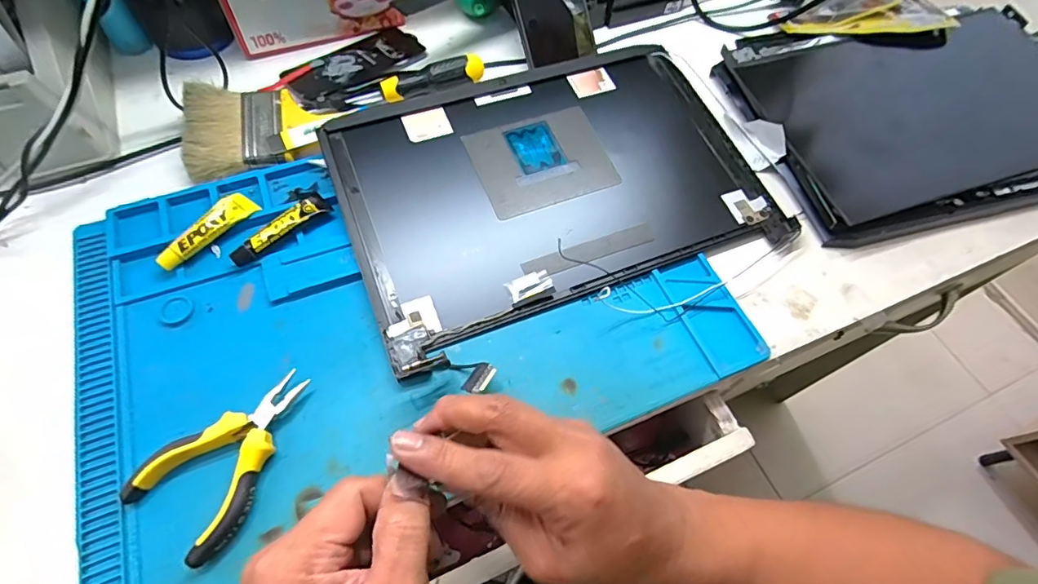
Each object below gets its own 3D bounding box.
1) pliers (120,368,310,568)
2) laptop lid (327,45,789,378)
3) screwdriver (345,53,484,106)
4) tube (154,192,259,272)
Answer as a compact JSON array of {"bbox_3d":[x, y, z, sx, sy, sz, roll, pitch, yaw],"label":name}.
[{"bbox_3d":[-0.190,0.102,0.329,0.072,0.014,0.116,26,63,11],"label":"pliers"},{"bbox_3d":[0.032,-0.104,0.448,0.361,0.018,0.244,-19,64,-13],"label":"laptop lid"},{"bbox_3d":[-0.100,-0.207,0.501,0.135,0.028,0.022,-19,64,-13],"label":"screwdriver"},{"bbox_3d":[-0.251,-0.050,0.405,0.024,0.019,0.084,32,64,14],"label":"tube"}]

